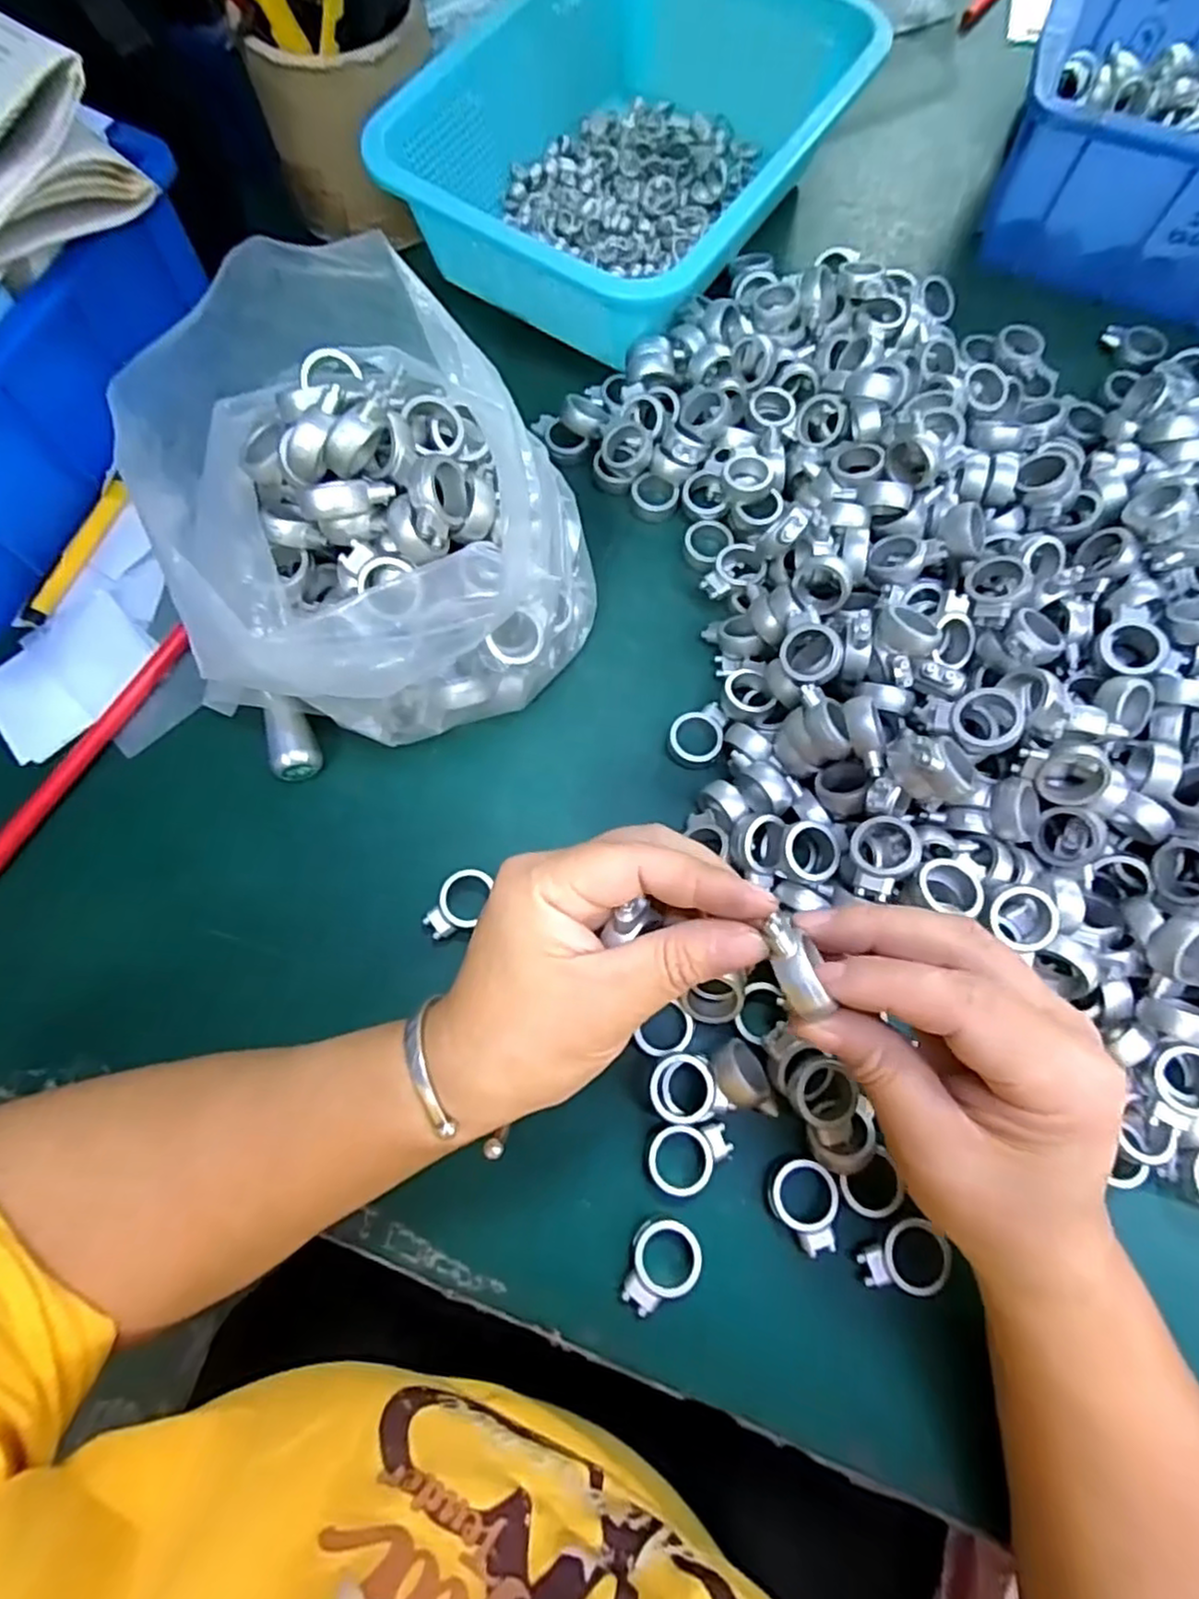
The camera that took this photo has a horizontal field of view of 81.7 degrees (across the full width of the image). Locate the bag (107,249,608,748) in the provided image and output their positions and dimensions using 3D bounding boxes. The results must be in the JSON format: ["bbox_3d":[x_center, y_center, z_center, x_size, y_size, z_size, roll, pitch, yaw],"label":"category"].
[{"bbox_3d":[-0.091,-0.112,0.298,0.158,0.121,0.159,21,75,6],"label":"bag"}]

